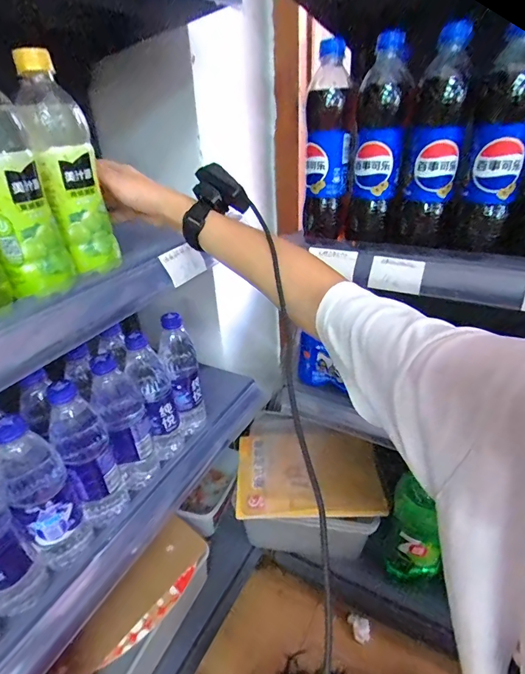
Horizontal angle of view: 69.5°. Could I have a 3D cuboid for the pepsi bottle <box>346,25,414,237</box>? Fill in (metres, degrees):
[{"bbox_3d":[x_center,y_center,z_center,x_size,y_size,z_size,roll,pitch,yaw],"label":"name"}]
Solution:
[{"bbox_3d":[0.148,-0.243,0.480,0.061,0.217,0.078,7,30,16],"label":"pepsi bottle"}]

